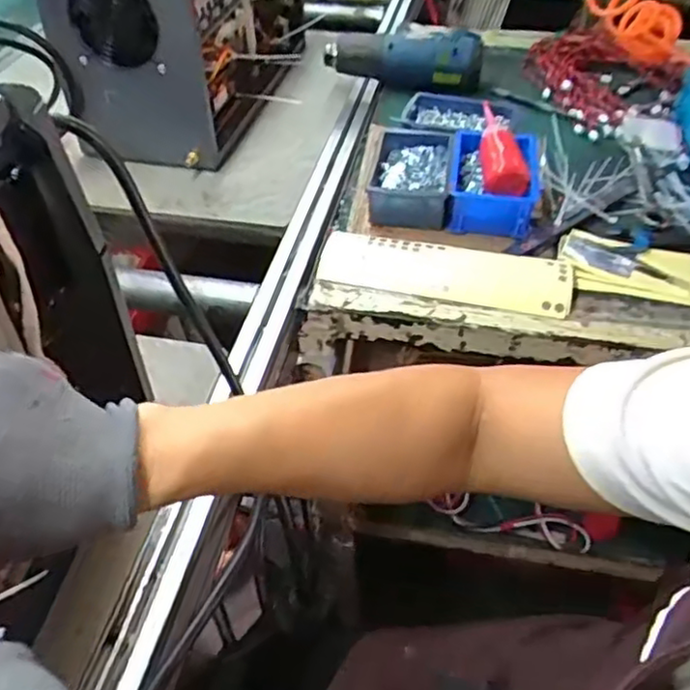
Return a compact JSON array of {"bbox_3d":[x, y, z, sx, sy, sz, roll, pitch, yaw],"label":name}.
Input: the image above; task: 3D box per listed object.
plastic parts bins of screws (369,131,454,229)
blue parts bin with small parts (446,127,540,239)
[{"bbox_3d":[0.079,-0.206,0.826,0.094,0.044,0.161,5,45,7],"label":"plastic parts bins of screws"},{"bbox_3d":[0.182,-0.202,0.819,0.105,0.049,0.169,8,45,9],"label":"blue parts bin with small parts"}]

